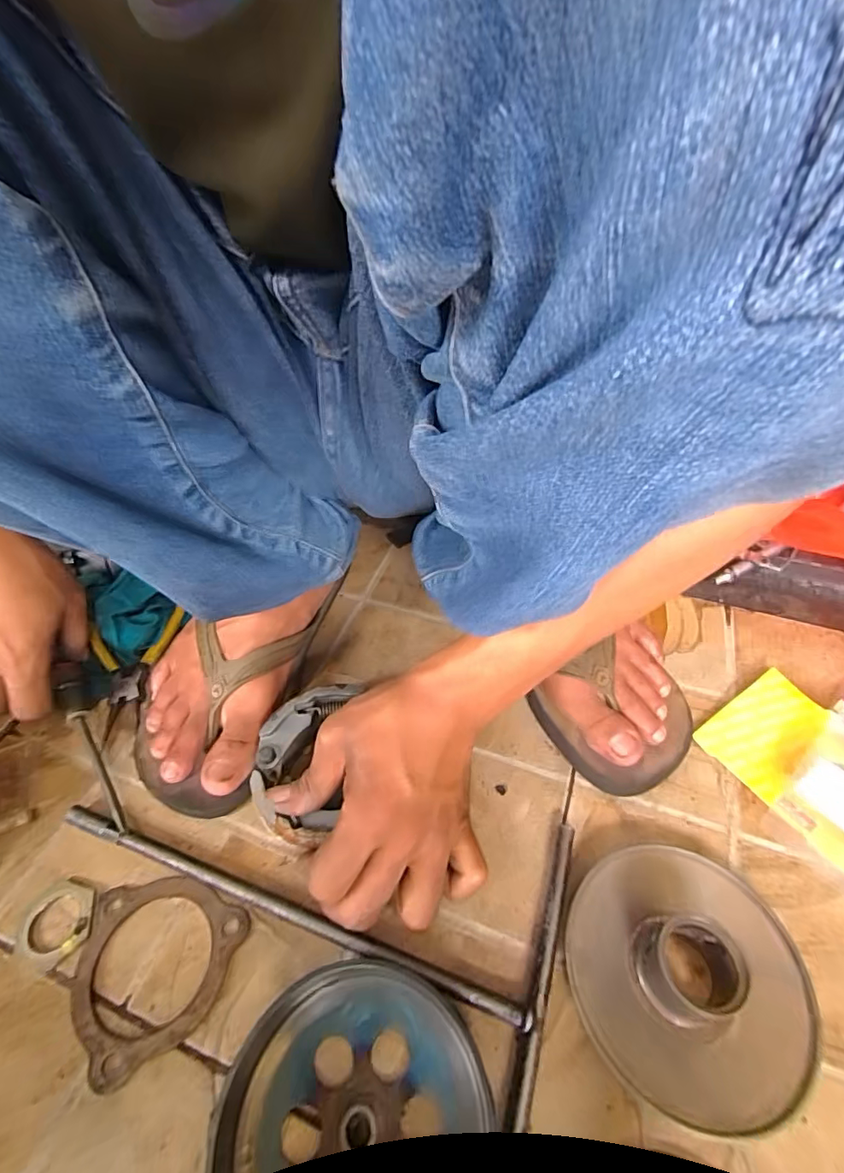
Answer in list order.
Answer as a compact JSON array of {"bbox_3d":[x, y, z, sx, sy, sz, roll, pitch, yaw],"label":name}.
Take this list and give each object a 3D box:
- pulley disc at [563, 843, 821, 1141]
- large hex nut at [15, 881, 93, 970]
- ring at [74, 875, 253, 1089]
[{"bbox_3d":[0.136,0.193,0.262,0.114,0.036,0.111,-1,47,1],"label":"pulley disc"},{"bbox_3d":[-0.210,0.194,0.297,0.042,0.004,0.041,-30,53,-23],"label":"large hex nut"},{"bbox_3d":[-0.151,0.209,0.281,0.088,0.004,0.089,-1,47,1],"label":"ring"}]

